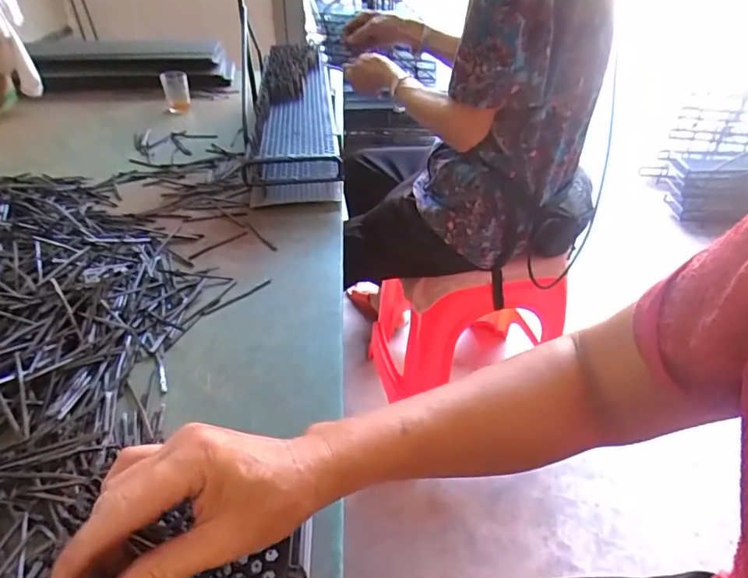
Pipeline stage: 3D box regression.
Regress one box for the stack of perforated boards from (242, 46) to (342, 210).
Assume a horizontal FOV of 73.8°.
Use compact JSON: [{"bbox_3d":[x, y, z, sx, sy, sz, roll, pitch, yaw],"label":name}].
[{"bbox_3d":[-0.144,-0.331,0.947,0.144,0.125,0.519,-2,38,-4],"label":"stack of perforated boards"}]

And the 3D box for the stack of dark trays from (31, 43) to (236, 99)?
[{"bbox_3d":[-0.566,-0.522,1.194,0.409,0.108,0.102,-6,39,-9],"label":"stack of dark trays"}]

